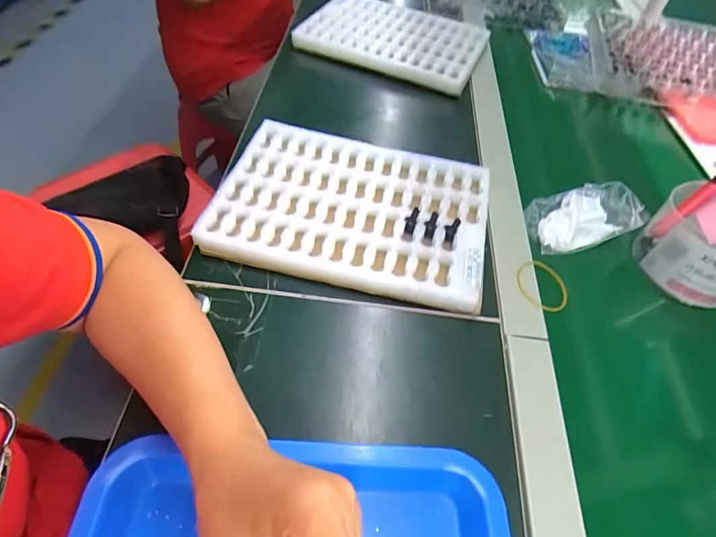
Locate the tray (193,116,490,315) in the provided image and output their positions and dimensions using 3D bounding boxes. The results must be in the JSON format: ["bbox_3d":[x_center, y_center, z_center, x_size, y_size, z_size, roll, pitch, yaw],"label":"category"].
[{"bbox_3d":[-0.003,-0.063,0.448,0.270,0.033,0.190,12,54,5],"label":"tray"}]

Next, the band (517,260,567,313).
[{"bbox_3d":[0.185,0.017,0.423,0.051,0.006,0.056,23,56,6],"label":"band"}]

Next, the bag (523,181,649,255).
[{"bbox_3d":[0.251,-0.061,0.469,0.124,0.037,0.077,-7,55,-9],"label":"bag"}]

